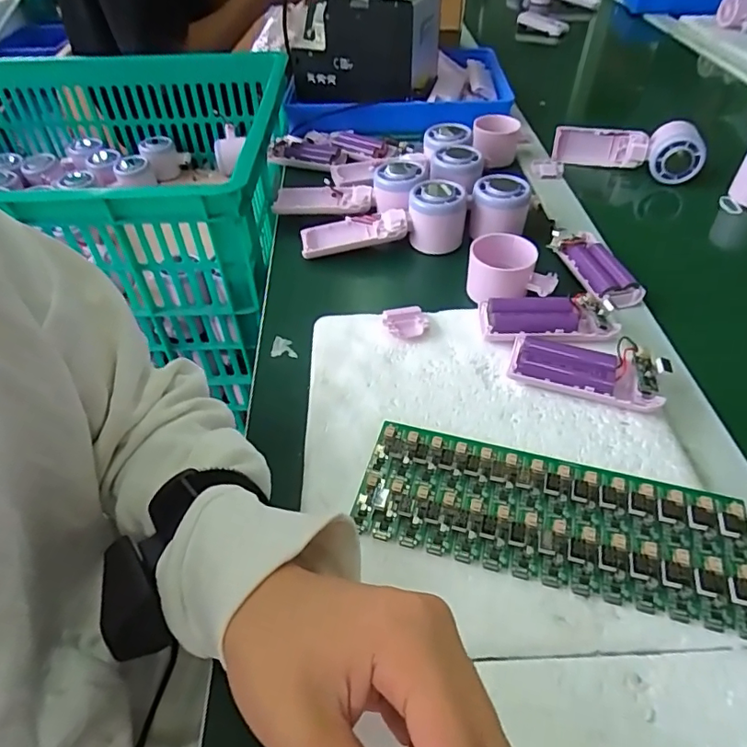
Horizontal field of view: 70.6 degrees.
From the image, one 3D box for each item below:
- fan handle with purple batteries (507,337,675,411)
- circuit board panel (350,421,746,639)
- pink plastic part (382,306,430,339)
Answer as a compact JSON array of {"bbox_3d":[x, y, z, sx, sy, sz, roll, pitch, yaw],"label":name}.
[{"bbox_3d":[0.154,-0.003,0.384,0.104,0.028,0.042,12,47,14],"label":"fan handle with purple batteries"},{"bbox_3d":[0.103,0.082,0.309,0.219,0.016,0.081,11,47,13],"label":"circuit board panel"},{"bbox_3d":[0.027,-0.041,0.439,0.037,0.013,0.028,-5,45,-2],"label":"pink plastic part"}]

